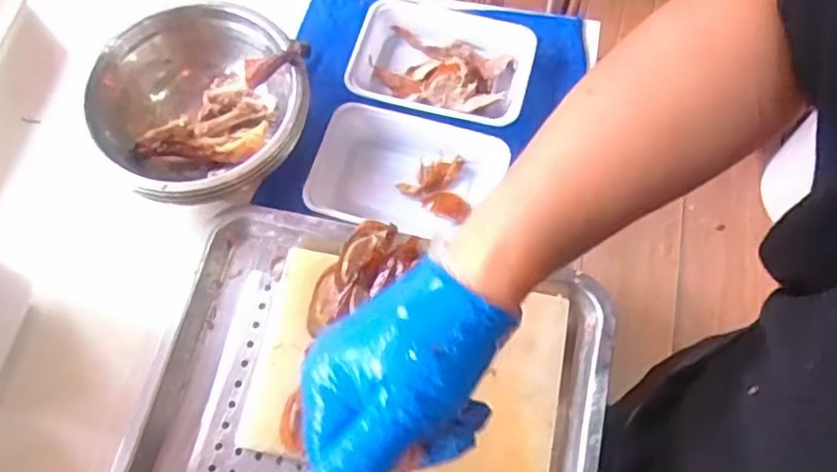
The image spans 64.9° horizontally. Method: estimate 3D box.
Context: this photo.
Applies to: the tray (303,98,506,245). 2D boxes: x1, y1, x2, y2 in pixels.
[{"bbox_3d":[-0.015,-0.051,0.589,0.165,0.038,0.109,14,70,7],"label":"tray"}]

